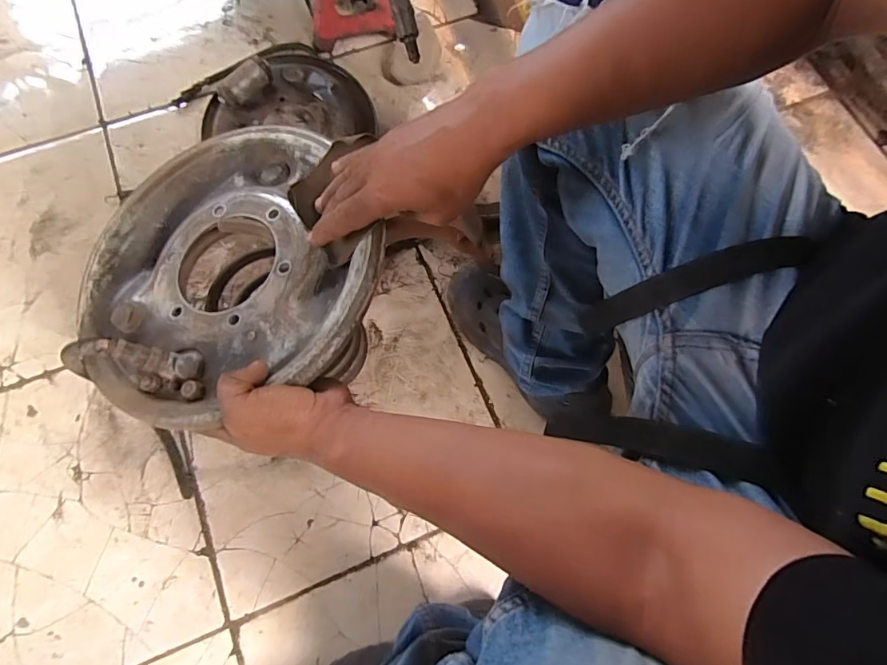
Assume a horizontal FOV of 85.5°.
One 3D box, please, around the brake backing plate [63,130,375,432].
[{"bbox_3d":[-0.183,-0.058,0.392,0.266,0.067,0.266,-5,67,12],"label":"brake backing plate"}]

